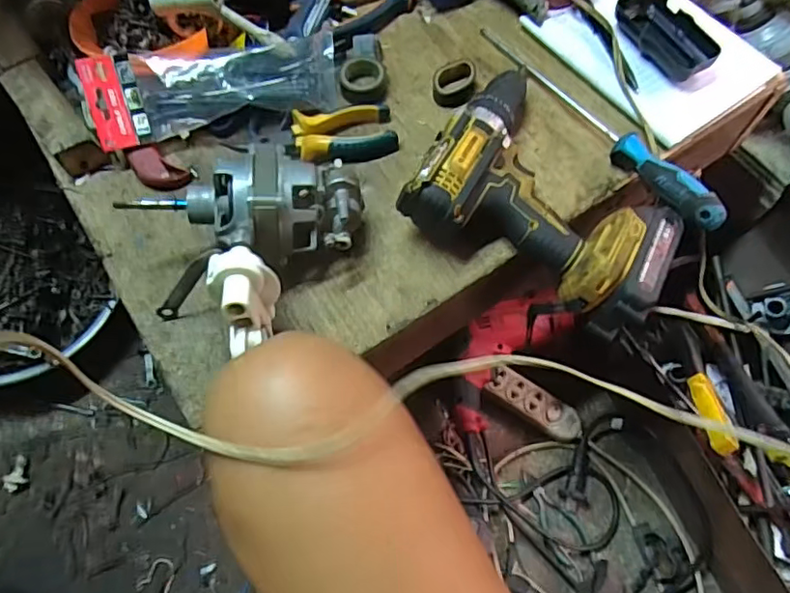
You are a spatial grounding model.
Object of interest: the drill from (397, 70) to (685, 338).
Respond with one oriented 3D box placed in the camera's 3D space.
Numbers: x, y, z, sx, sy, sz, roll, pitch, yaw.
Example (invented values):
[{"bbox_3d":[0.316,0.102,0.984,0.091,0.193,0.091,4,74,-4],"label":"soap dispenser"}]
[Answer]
[{"bbox_3d":[0.140,-0.098,0.487,0.217,0.061,0.188,28,69,13],"label":"drill"}]

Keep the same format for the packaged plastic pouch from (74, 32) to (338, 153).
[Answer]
[{"bbox_3d":[-0.169,-0.199,0.538,0.226,0.032,0.078,-14,103,-6],"label":"packaged plastic pouch"}]

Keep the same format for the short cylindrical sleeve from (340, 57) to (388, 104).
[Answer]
[{"bbox_3d":[-0.031,-0.213,0.570,0.043,0.023,0.043,0,66,1],"label":"short cylindrical sleeve"}]

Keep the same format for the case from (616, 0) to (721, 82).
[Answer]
[{"bbox_3d":[0.268,-0.258,0.568,0.048,0.026,0.109,-30,69,-12],"label":"case"}]

